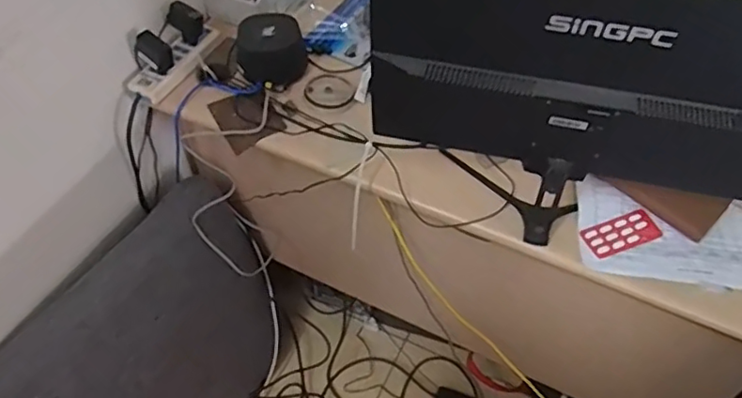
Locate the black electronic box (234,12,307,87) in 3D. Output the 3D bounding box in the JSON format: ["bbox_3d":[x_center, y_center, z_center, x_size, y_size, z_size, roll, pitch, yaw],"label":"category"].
[{"bbox_3d":[-0.166,-0.249,0.982,0.113,0.067,0.107,-7,53,-7],"label":"black electronic box"}]

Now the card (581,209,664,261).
[{"bbox_3d":[0.347,0.048,0.817,0.107,0.004,0.049,-19,60,-13],"label":"card"}]

